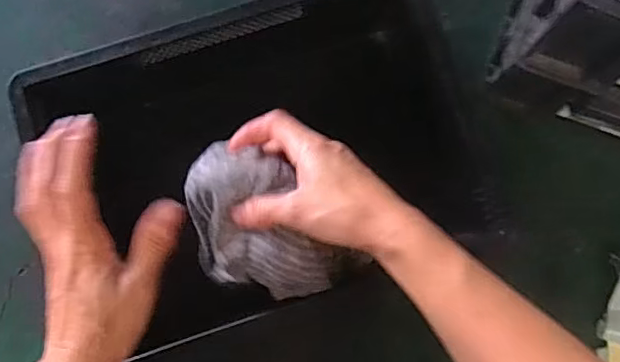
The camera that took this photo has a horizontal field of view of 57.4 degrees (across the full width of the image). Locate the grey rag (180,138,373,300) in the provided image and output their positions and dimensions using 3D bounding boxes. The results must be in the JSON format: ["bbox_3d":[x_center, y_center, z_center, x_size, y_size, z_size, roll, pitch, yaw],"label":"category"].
[{"bbox_3d":[-0.039,0.032,0.391,0.087,0.039,0.130,-39,84,-5],"label":"grey rag"}]

